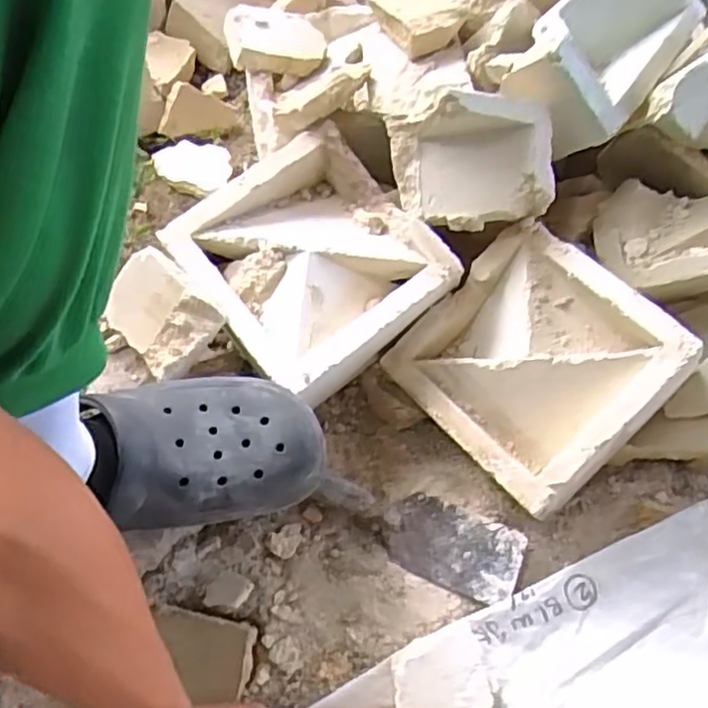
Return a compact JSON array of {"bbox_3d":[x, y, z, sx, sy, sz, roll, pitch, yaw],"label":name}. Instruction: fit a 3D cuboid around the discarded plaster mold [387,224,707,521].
[{"bbox_3d":[0.163,0.008,0.625,0.193,0.052,0.199,-46,65,3],"label":"discarded plaster mold"}]

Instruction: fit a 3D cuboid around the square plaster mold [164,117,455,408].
[{"bbox_3d":[-0.043,-0.089,0.635,0.203,0.061,0.210,-34,73,-20],"label":"square plaster mold"}]

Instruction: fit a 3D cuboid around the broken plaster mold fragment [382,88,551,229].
[{"bbox_3d":[0.103,-0.171,0.614,0.141,0.044,0.114,-5,103,15],"label":"broken plaster mold fragment"}]

